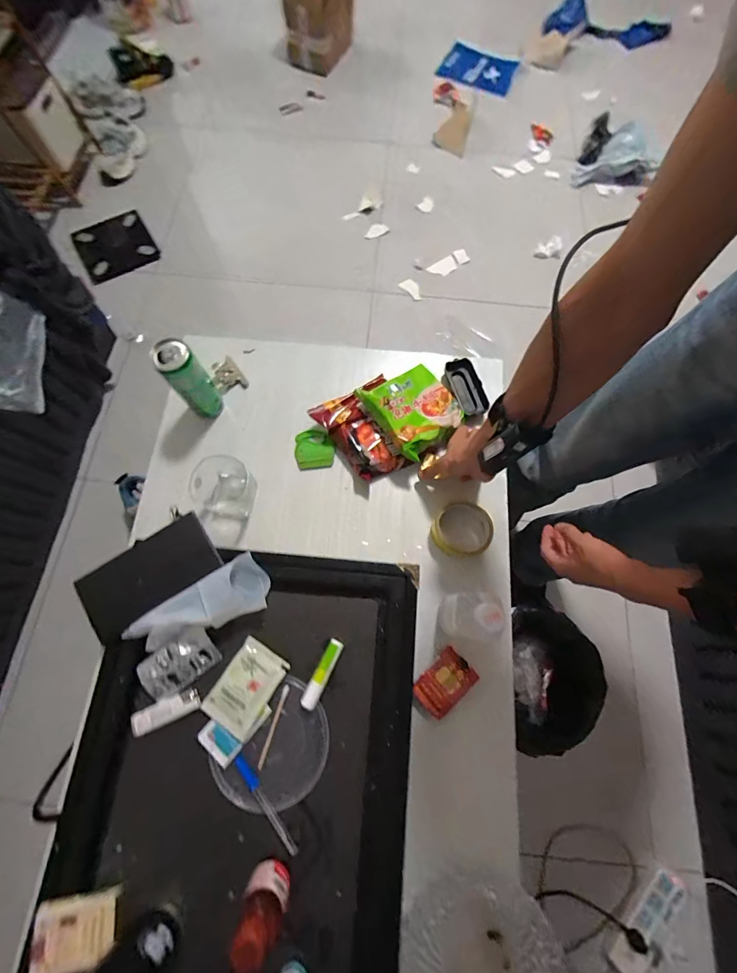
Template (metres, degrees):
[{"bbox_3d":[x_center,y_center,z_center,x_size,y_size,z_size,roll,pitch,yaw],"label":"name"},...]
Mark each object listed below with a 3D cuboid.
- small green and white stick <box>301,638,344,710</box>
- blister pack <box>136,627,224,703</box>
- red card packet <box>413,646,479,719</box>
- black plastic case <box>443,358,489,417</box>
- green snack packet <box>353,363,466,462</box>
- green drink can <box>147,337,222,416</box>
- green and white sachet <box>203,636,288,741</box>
[{"bbox_3d":[-0.059,0.237,0.486,0.020,0.019,0.084,26,73,8],"label":"small green and white stick"},{"bbox_3d":[-0.245,0.226,0.489,0.095,0.012,0.056,-32,92,-11],"label":"blister pack"},{"bbox_3d":[0.105,0.272,0.528,0.081,0.009,0.053,-42,77,-13],"label":"red card packet"},{"bbox_3d":[0.171,-0.172,0.679,0.050,0.036,0.108,-12,72,-4],"label":"black plastic case"},{"bbox_3d":[0.077,-0.128,0.626,0.138,0.035,0.128,-31,75,-25],"label":"green snack packet"},{"bbox_3d":[-0.280,-0.164,0.601,0.054,0.140,0.058,0,72,-1],"label":"green drink can"},{"bbox_3d":[-0.156,0.254,0.487,0.069,0.014,0.096,30,74,9],"label":"green and white sachet"}]

